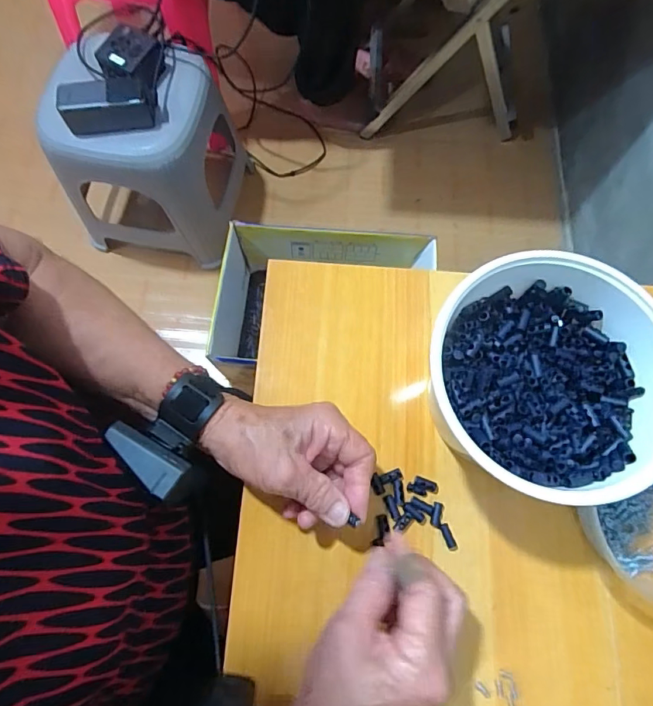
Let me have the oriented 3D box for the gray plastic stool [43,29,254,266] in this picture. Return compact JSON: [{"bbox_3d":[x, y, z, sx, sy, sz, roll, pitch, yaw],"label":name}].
[{"bbox_3d":[-0.318,-0.366,0.868,0.266,0.356,0.259,10,74,1],"label":"gray plastic stool"}]

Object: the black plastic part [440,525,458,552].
[{"bbox_3d":[0.099,0.149,0.366,0.007,0.004,0.021,-21,74,-7],"label":"black plastic part"}]

